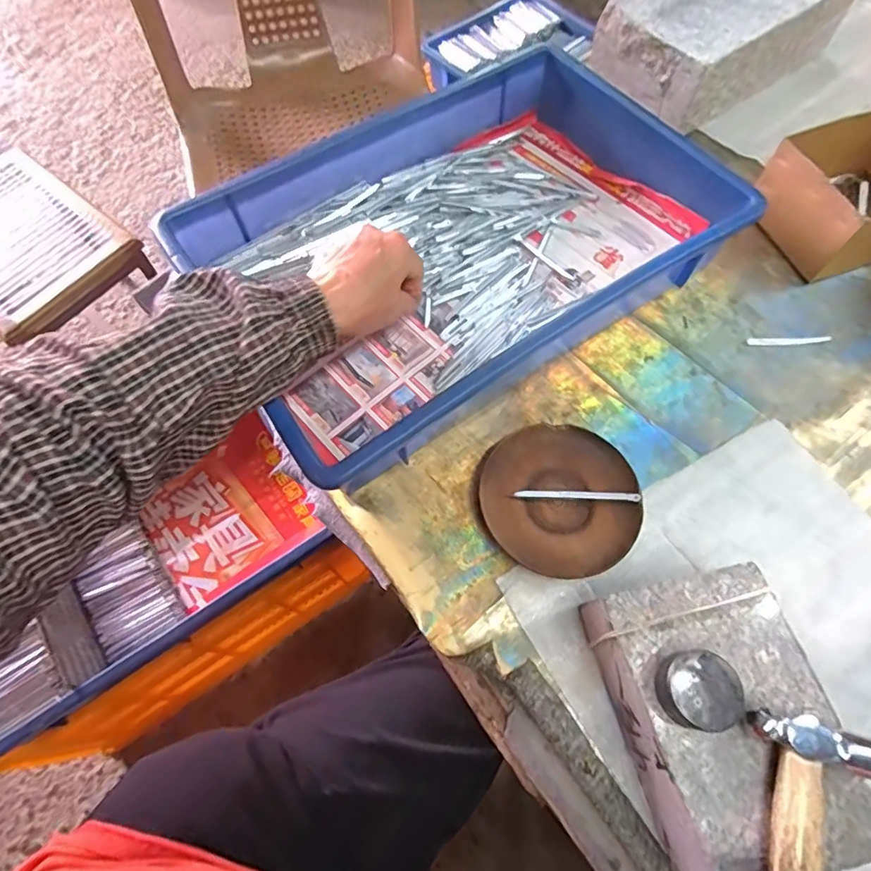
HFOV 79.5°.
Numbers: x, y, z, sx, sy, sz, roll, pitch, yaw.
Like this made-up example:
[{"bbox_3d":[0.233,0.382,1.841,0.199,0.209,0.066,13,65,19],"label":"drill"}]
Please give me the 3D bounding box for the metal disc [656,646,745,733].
[{"bbox_3d":[0.139,0.135,0.280,0.035,0.027,0.036,-16,68,-7],"label":"metal disc"}]

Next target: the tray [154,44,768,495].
[{"bbox_3d":[0.024,-0.168,0.456,0.419,0.078,0.276,-33,71,-13],"label":"tray"}]

